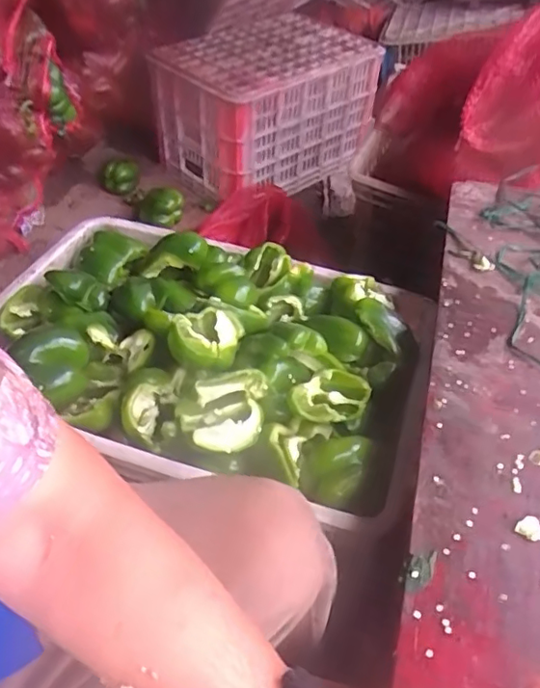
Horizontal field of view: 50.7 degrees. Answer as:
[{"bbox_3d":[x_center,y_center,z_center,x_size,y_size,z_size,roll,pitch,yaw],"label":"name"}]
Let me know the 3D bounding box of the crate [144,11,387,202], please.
[{"bbox_3d":[-0.002,-0.628,1.506,0.519,0.294,0.336,-30,54,-29],"label":"crate"}]

